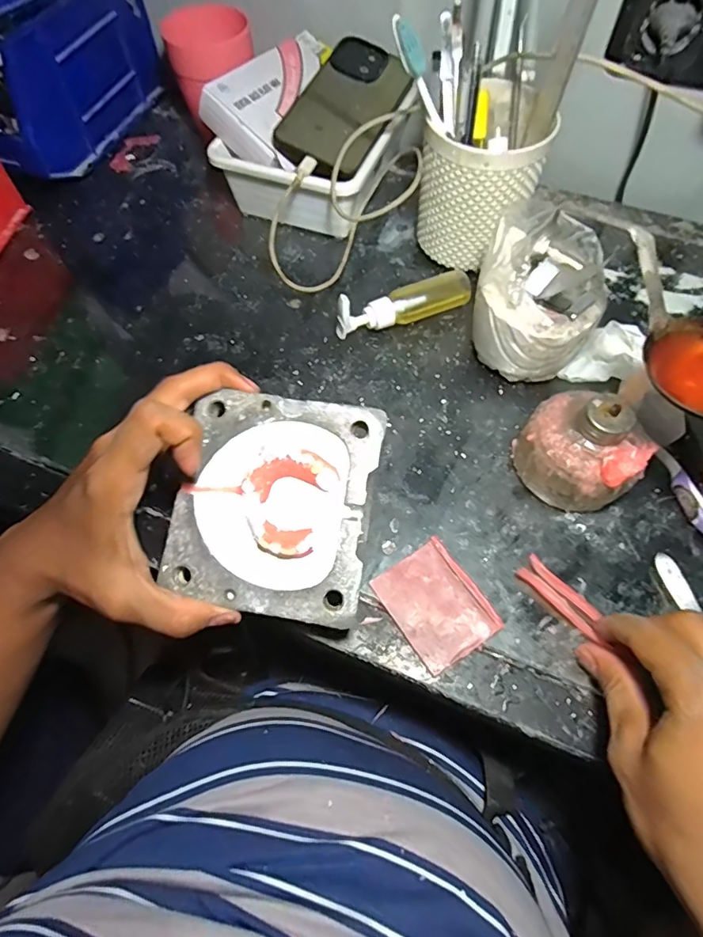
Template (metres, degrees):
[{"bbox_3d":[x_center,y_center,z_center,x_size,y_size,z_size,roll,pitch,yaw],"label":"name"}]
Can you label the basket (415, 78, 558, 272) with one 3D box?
[{"bbox_3d":[0.108,-0.227,0.412,0.092,0.108,0.080,-42,70,-17],"label":"basket"}]

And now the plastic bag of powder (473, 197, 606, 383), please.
[{"bbox_3d":[0.142,-0.124,0.367,0.102,0.103,0.097,21,66,11],"label":"plastic bag of powder"}]

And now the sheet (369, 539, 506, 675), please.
[{"bbox_3d":[0.053,0.085,0.314,0.054,0.004,0.068,-32,67,-14],"label":"sheet"}]

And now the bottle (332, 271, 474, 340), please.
[{"bbox_3d":[0.043,-0.138,0.409,0.117,0.043,0.025,-20,65,-9],"label":"bottle"}]

